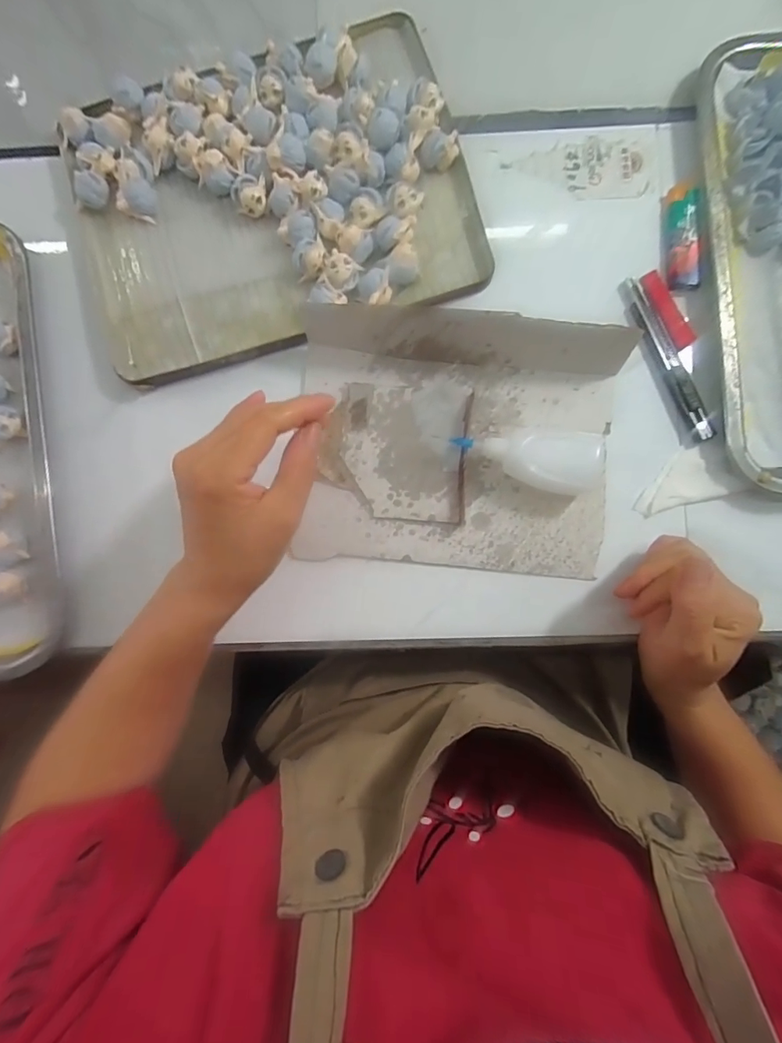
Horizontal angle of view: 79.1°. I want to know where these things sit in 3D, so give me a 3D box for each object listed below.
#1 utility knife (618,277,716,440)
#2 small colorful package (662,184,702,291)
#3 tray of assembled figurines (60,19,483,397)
[{"bbox_3d":[0.209,-0.125,0.353,0.014,0.009,0.134,-22,85,-1],"label":"utility knife"},{"bbox_3d":[0.225,-0.218,0.362,0.025,0.005,0.083,-1,85,1],"label":"small colorful package"},{"bbox_3d":[-0.094,-0.250,0.367,0.296,0.030,0.224,-17,85,0],"label":"tray of assembled figurines"}]

